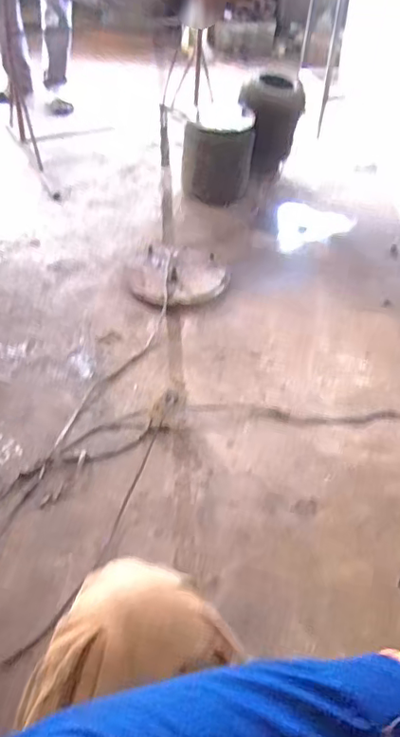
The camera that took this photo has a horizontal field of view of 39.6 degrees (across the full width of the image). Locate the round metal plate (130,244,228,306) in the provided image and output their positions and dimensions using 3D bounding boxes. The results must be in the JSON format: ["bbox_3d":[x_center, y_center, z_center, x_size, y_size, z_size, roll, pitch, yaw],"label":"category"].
[{"bbox_3d":[-0.060,-0.257,1.554,0.265,0.038,0.242,14,45,7],"label":"round metal plate"}]

